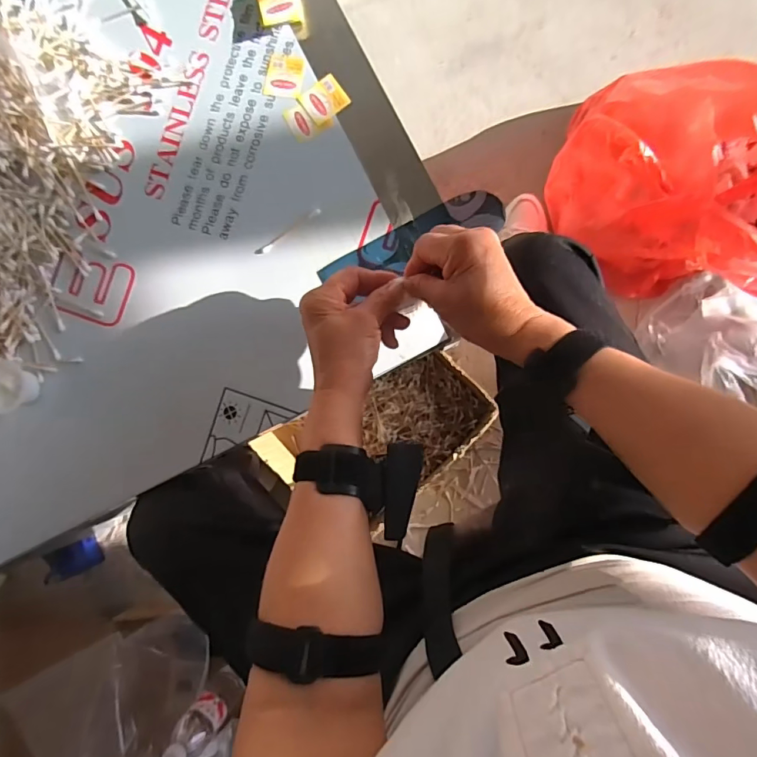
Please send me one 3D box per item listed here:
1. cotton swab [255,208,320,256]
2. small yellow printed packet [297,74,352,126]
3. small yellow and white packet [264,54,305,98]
[{"bbox_3d":[-0.094,-0.153,0.478,0.080,0.006,0.009,-37,83,3],"label":"cotton swab"},{"bbox_3d":[-0.057,-0.293,0.479,0.043,0.004,0.041,-34,84,4],"label":"small yellow printed packet"},{"bbox_3d":[-0.101,-0.323,0.488,0.042,0.004,0.046,8,88,7],"label":"small yellow and white packet"}]

